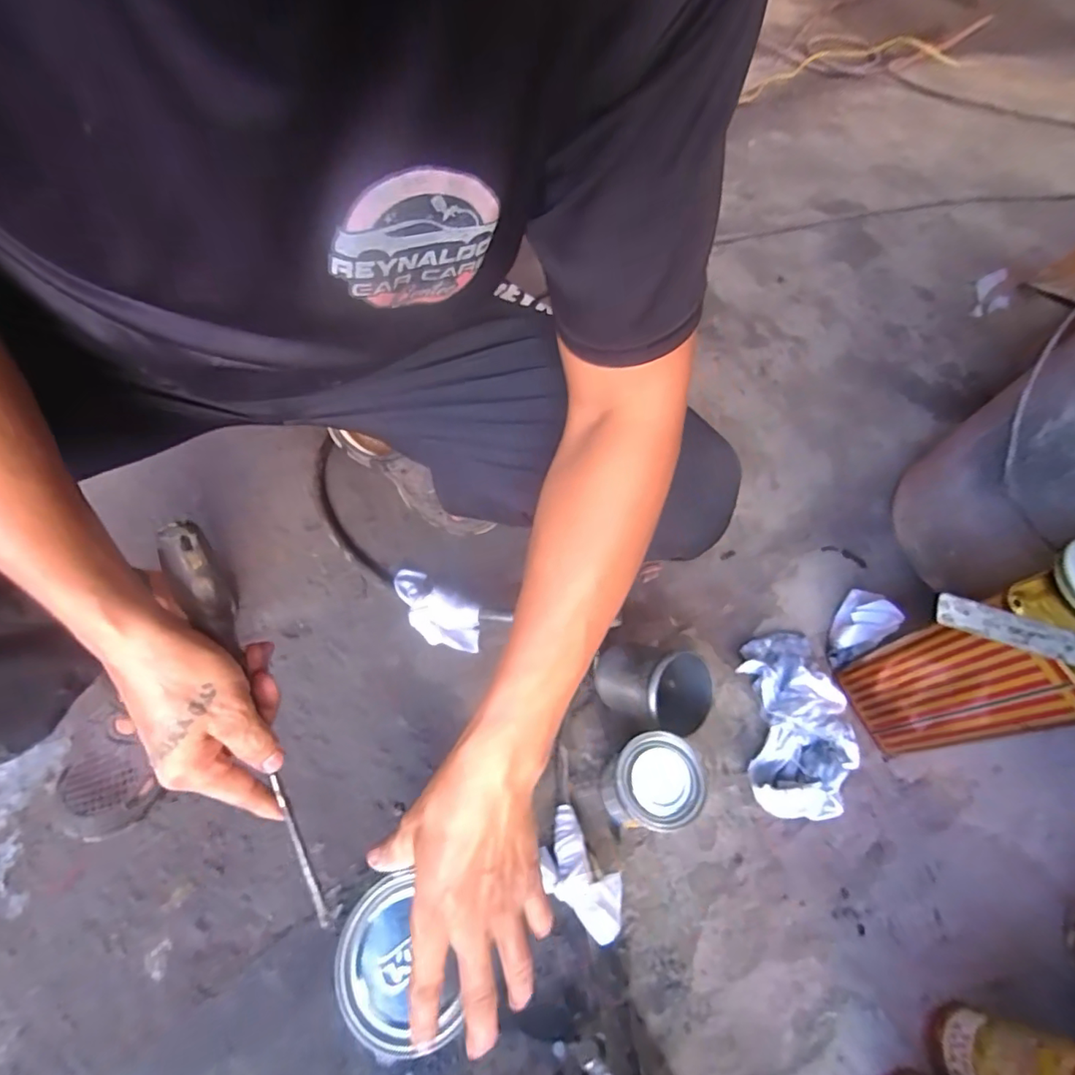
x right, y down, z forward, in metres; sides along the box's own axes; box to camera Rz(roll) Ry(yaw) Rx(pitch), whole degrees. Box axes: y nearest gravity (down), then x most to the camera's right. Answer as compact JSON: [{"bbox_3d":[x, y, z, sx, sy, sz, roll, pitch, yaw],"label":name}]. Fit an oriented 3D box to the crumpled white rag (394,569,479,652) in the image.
[{"bbox_3d":[-0.124,0.084,0.629,0.142,0.049,0.062,37,67,17],"label":"crumpled white rag"}]

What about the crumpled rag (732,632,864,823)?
[{"bbox_3d":[0.280,0.194,0.572,0.110,0.041,0.193,5,62,1],"label":"crumpled rag"}]

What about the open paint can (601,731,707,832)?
[{"bbox_3d":[0.105,0.234,0.502,0.078,0.132,0.076,-1,62,-2],"label":"open paint can"}]

